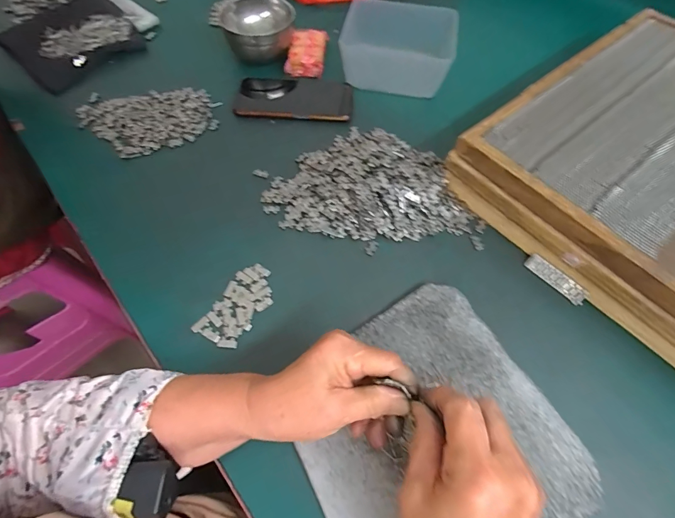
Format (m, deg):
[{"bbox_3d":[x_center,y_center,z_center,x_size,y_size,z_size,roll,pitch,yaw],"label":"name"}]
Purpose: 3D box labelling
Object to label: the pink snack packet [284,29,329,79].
[{"bbox_3d":[-0.046,-0.317,0.557,0.053,0.030,0.078,7,60,2],"label":"pink snack packet"}]

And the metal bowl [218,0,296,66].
[{"bbox_3d":[-0.120,-0.343,0.553,0.099,0.060,0.103,1,60,-1],"label":"metal bowl"}]

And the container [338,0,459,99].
[{"bbox_3d":[0.091,-0.307,0.533,0.159,0.062,0.118,11,60,5],"label":"container"}]

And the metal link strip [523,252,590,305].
[{"bbox_3d":[0.228,0.021,0.384,0.064,0.004,0.018,45,105,23],"label":"metal link strip"}]

